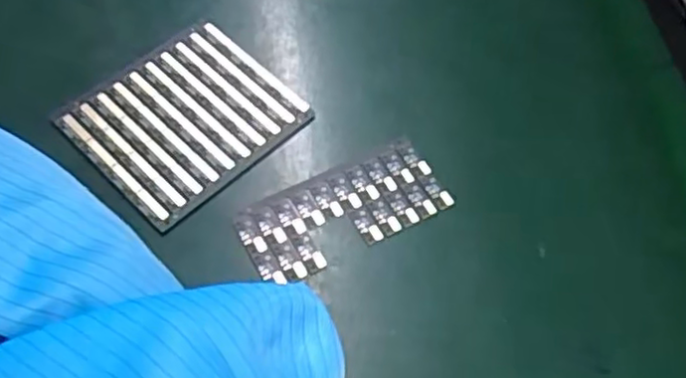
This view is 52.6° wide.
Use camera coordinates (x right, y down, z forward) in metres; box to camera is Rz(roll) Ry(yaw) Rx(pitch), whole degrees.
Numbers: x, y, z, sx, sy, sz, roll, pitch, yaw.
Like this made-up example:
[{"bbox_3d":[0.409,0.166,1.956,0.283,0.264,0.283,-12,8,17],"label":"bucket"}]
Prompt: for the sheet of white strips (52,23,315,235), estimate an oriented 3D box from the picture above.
[{"bbox_3d":[-0.079,-0.036,0.353,0.087,0.006,0.099,41,64,17],"label":"sheet of white strips"}]

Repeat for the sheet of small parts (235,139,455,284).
[{"bbox_3d":[0.000,0.011,0.333,0.097,0.004,0.043,-23,65,-18],"label":"sheet of small parts"}]

